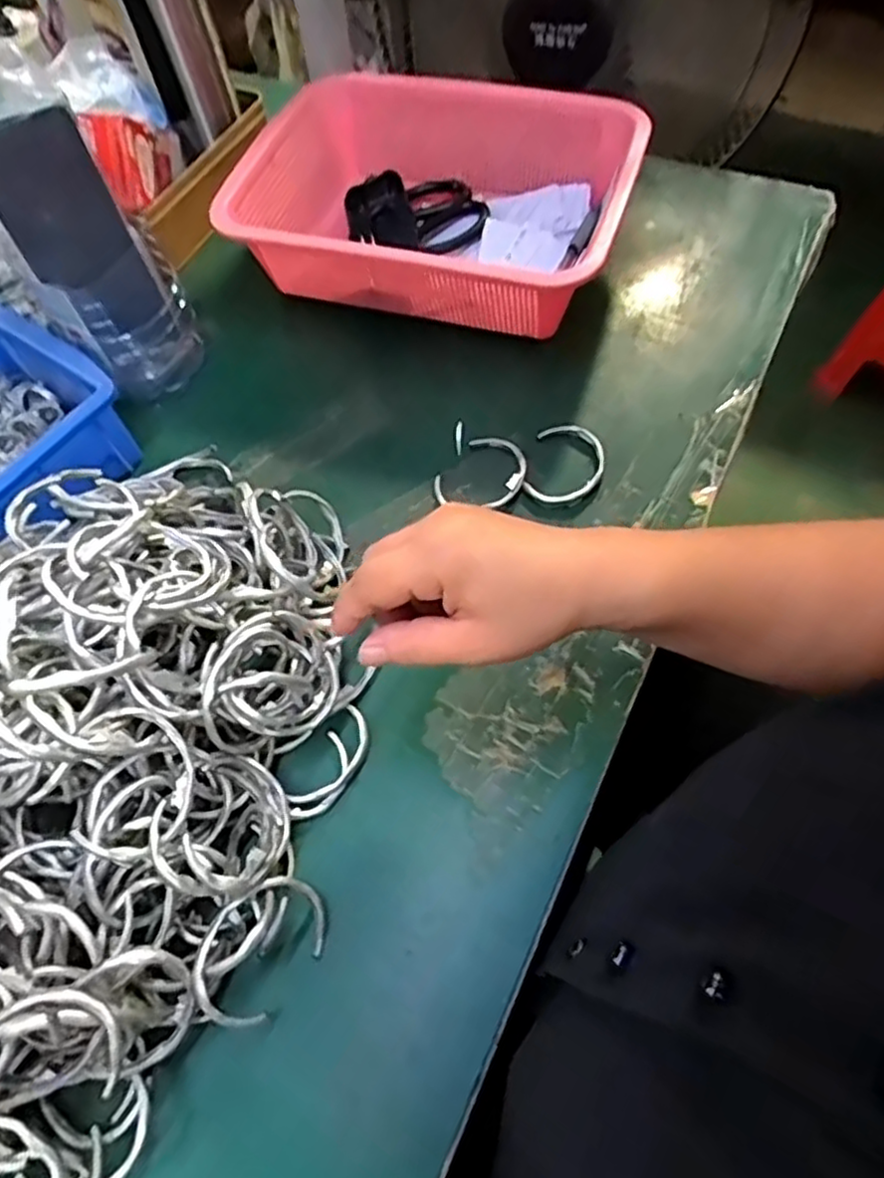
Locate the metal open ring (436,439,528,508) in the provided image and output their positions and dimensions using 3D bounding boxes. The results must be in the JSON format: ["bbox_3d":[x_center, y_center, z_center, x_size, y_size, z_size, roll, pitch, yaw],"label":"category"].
[{"bbox_3d":[0.029,-0.080,0.485,0.055,0.007,0.063,24,69,21],"label":"metal open ring"}]

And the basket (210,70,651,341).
[{"bbox_3d":[-0.003,-0.310,0.559,0.300,0.108,0.206,16,64,13],"label":"basket"}]

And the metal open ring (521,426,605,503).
[{"bbox_3d":[0.087,-0.087,0.485,0.050,0.007,0.064,13,66,13],"label":"metal open ring"}]

